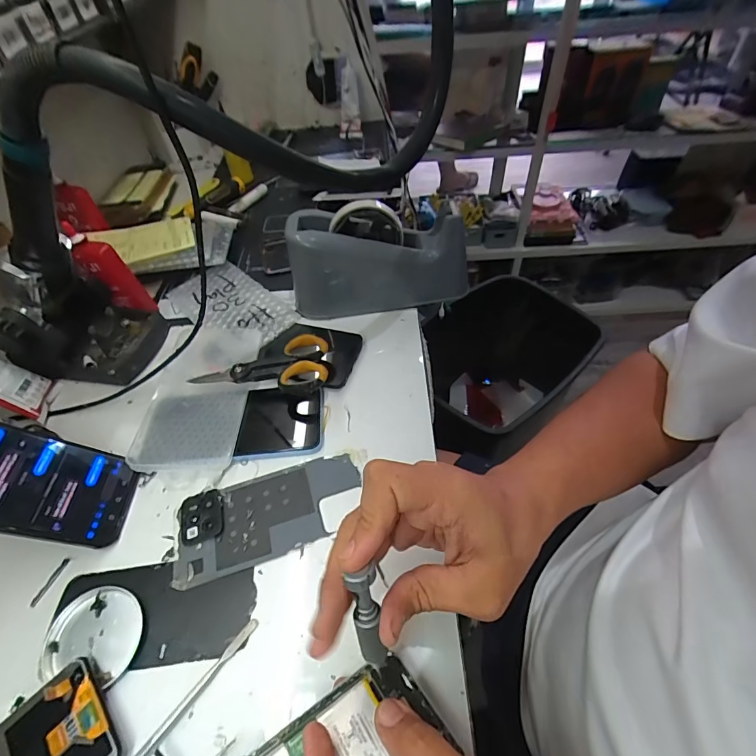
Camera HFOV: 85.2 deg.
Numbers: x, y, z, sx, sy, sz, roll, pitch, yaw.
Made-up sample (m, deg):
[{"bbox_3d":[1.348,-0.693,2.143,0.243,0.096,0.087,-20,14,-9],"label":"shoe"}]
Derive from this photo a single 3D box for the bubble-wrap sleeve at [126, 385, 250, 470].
[{"bbox_3d":[-0.183,0.047,0.399,0.098,0.009,0.092,-2,49,-2],"label":"bubble-wrap sleeve"}]

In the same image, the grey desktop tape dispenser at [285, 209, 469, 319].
[{"bbox_3d":[0.000,-0.137,0.468,0.199,0.095,0.065,-7,50,-2],"label":"grey desktop tape dispenser"}]

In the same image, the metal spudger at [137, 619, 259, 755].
[{"bbox_3d":[-0.139,0.223,0.247,0.007,0.005,0.168,29,58,25],"label":"metal spudger"}]

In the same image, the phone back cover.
[{"bbox_3d":[-0.089,0.111,0.343,0.151,0.005,0.075,-15,51,-8],"label":"phone back cover"}]

